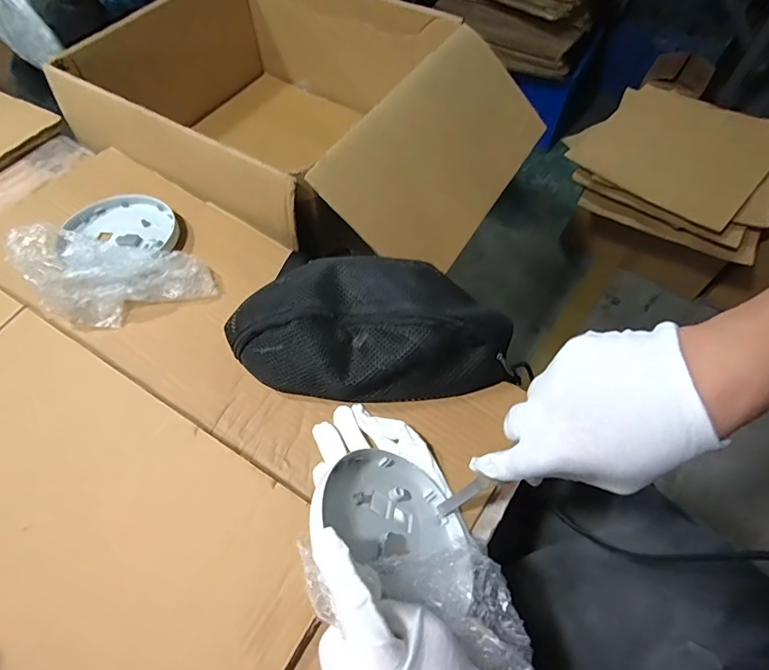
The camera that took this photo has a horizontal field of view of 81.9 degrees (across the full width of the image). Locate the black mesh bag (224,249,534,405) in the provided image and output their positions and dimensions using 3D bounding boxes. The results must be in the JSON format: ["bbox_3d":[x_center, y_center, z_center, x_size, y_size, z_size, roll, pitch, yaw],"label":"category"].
[{"bbox_3d":[-0.011,-0.014,0.448,0.273,0.077,0.142,3,57,1],"label":"black mesh bag"}]

